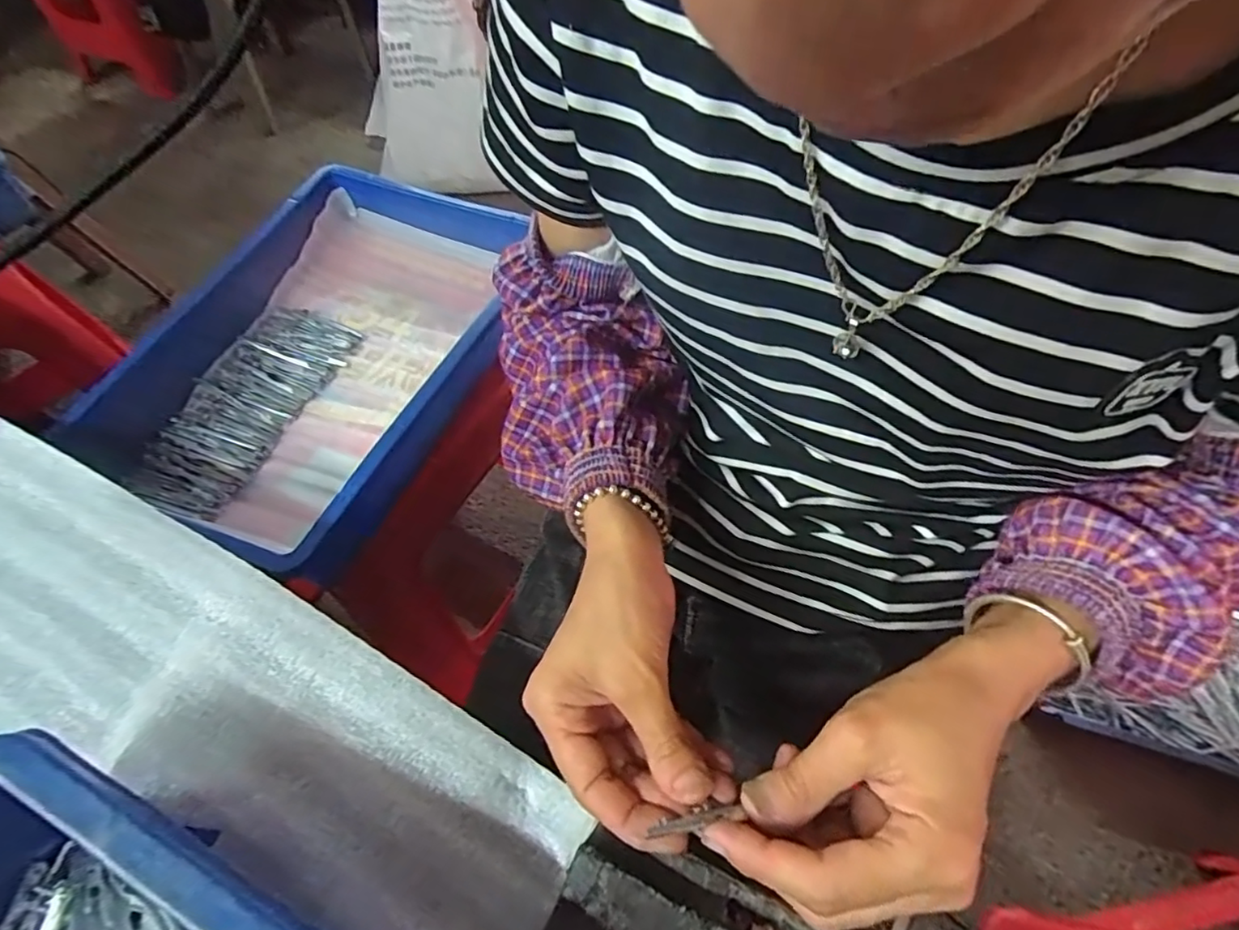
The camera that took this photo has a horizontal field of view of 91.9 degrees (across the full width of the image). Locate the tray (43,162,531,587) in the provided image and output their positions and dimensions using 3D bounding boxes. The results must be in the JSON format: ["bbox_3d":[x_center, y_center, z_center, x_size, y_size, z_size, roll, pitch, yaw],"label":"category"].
[{"bbox_3d":[-0.274,-0.116,0.590,0.289,0.095,0.434,18,60,13],"label":"tray"}]

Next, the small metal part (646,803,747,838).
[{"bbox_3d":[0.031,0.137,0.233,0.037,0.005,0.007,0,55,-24],"label":"small metal part"}]

